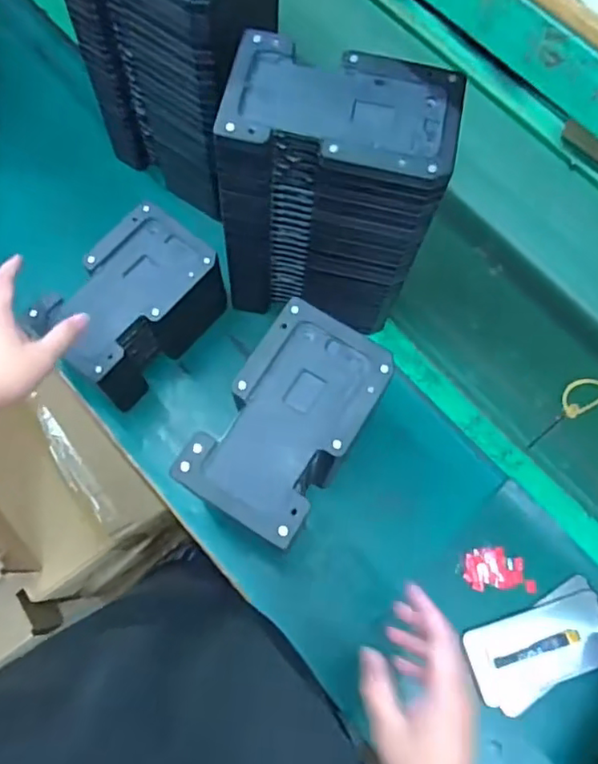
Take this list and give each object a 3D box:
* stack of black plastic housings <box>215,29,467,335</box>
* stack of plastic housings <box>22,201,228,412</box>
[{"bbox_3d":[0.030,-0.178,0.596,0.185,0.255,0.127,10,73,2],"label":"stack of black plastic housings"},{"bbox_3d":[-0.181,-0.088,0.683,0.112,0.113,0.179,39,76,11],"label":"stack of plastic housings"}]

